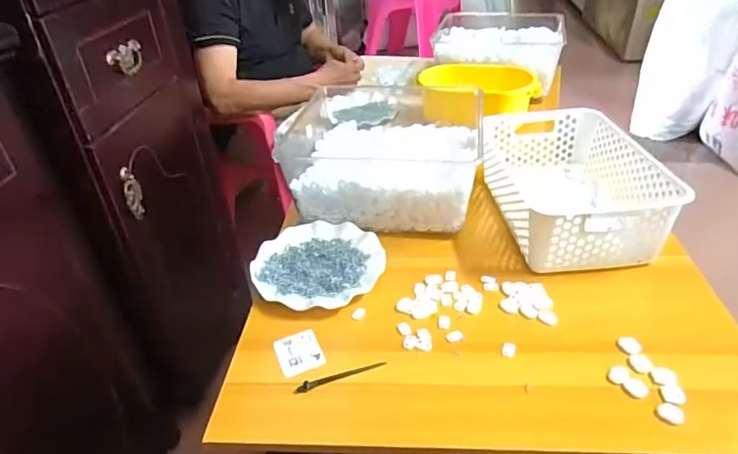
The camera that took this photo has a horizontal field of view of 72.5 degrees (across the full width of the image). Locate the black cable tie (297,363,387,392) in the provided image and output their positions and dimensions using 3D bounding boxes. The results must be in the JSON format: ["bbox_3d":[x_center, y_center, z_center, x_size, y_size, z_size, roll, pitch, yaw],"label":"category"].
[{"bbox_3d":[-0.031,0.166,0.569,0.101,0.010,0.011,-16,37,-17],"label":"black cable tie"}]

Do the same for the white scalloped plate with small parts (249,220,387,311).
[{"bbox_3d":[-0.073,0.053,0.726,0.179,0.022,0.184,-3,35,2],"label":"white scalloped plate with small parts"}]

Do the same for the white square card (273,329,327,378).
[{"bbox_3d":[-0.085,0.152,0.608,0.051,0.005,0.060,-16,37,-17],"label":"white square card"}]

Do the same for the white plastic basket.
[{"bbox_3d":[0.302,-0.069,0.775,0.193,0.104,0.314,-4,35,0],"label":"white plastic basket"}]

